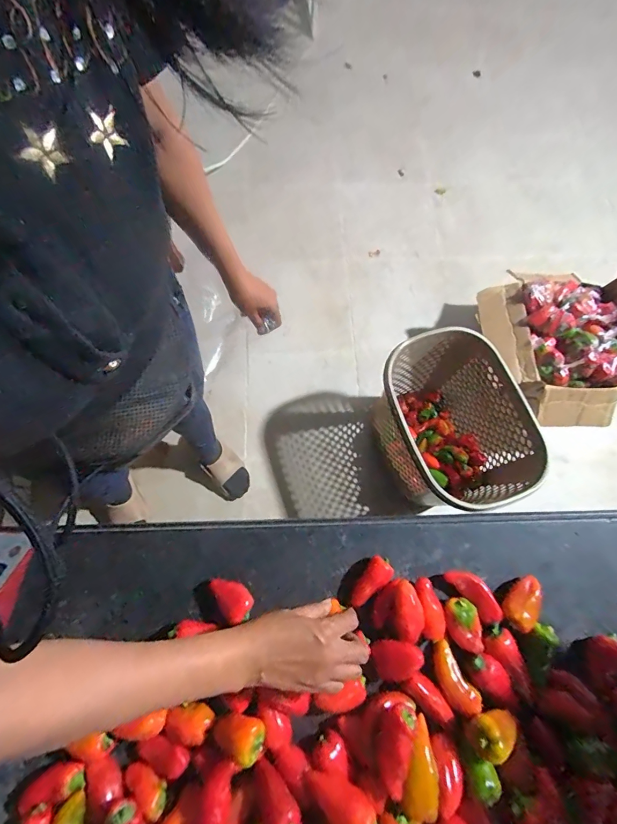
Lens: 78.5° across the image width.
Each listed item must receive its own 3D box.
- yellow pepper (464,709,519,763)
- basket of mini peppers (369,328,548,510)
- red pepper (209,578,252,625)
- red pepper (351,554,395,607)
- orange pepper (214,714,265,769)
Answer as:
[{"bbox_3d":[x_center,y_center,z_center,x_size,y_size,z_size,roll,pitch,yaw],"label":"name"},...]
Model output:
[{"bbox_3d":[0.203,0.351,0.411,0.058,0.030,0.035,-6,71,-4],"label":"yellow pepper"},{"bbox_3d":[0.371,0.062,1.112,0.309,0.418,0.435,-19,73,-8],"label":"basket of mini peppers"},{"bbox_3d":[-0.097,0.235,0.482,0.040,0.031,0.057,-29,74,-11],"label":"red pepper"},{"bbox_3d":[0.082,0.223,0.494,0.031,0.032,0.067,32,73,9],"label":"red pepper"},{"bbox_3d":[-0.076,0.351,0.412,0.056,0.036,0.045,20,72,5],"label":"orange pepper"}]

